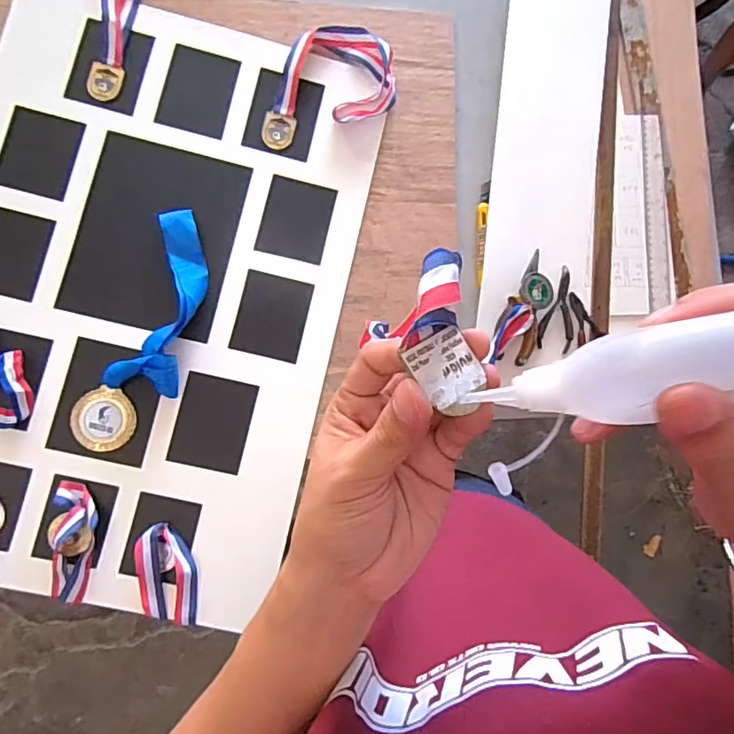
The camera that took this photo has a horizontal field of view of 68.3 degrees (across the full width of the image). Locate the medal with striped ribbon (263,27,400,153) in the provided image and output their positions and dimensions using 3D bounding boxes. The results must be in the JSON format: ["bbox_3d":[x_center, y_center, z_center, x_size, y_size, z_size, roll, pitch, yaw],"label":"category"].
[{"bbox_3d":[-0.057,-0.380,0.716,0.189,0.030,0.138,-16,86,-7],"label":"medal with striped ribbon"}]

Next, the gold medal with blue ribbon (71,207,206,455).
[{"bbox_3d":[-0.258,-0.041,0.650,0.100,0.040,0.302,23,82,-3],"label":"gold medal with blue ribbon"}]

